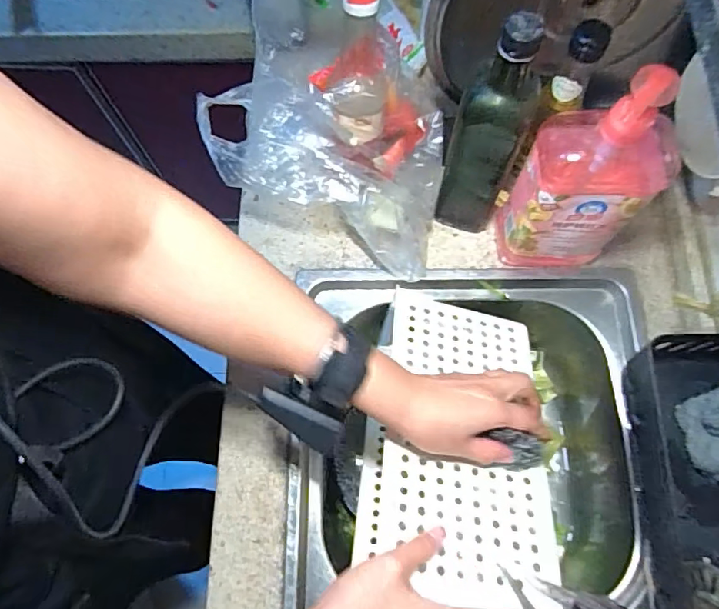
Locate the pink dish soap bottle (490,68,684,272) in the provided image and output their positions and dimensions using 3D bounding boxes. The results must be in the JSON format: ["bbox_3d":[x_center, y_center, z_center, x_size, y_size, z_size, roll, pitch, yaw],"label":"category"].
[{"bbox_3d":[0.217,-0.117,0.529,0.127,0.281,0.076,8,71,5],"label":"pink dish soap bottle"}]

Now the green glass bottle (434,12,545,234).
[{"bbox_3d":[0.128,-0.171,0.537,0.070,0.272,0.065,11,71,6],"label":"green glass bottle"}]

